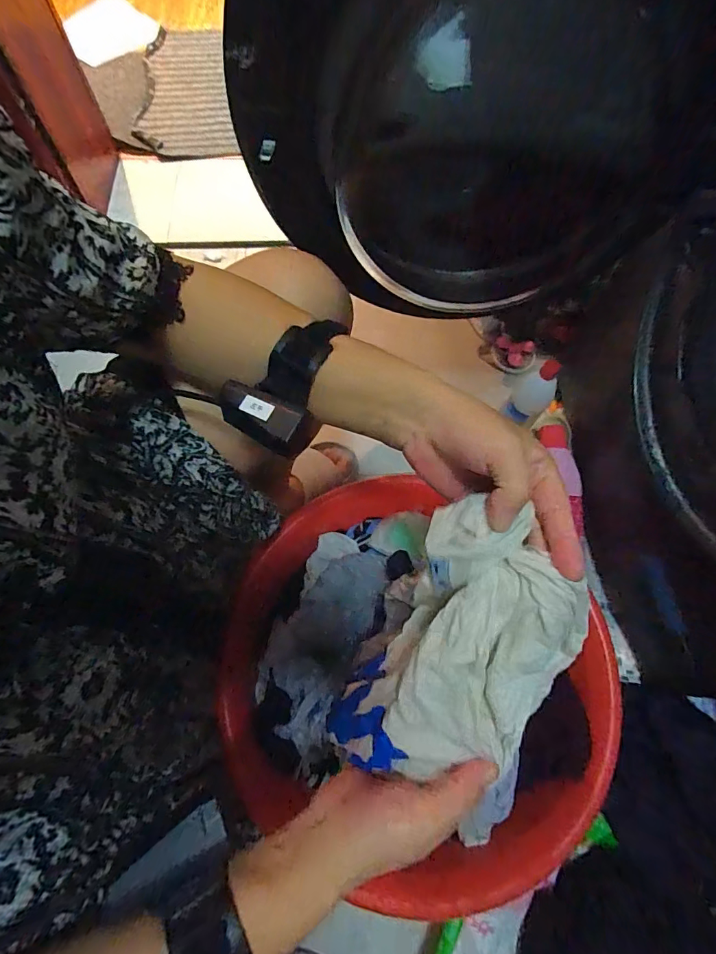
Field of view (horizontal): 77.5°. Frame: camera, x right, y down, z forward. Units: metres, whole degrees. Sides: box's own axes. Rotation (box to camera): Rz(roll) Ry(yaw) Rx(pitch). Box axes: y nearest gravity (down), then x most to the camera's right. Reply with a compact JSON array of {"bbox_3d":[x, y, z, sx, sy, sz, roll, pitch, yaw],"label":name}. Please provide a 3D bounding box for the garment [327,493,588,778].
[{"bbox_3d":[0.070,0.129,0.312,0.114,0.135,0.176,27,70,8],"label":"garment"}]

